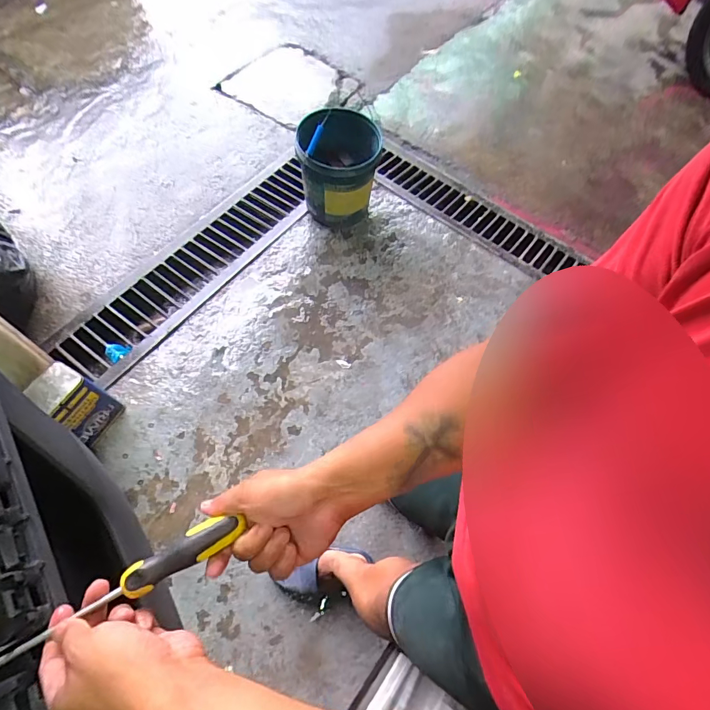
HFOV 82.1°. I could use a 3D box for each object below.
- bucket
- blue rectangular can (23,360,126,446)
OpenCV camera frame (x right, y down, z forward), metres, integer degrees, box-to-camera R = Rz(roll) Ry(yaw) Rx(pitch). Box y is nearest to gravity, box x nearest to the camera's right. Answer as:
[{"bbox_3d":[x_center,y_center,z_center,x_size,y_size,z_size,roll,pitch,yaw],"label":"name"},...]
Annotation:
[{"bbox_3d":[-0.065,-0.717,1.591,0.287,0.375,0.301,1,64,-2],"label":"bucket"},{"bbox_3d":[-0.804,0.142,1.188,0.115,0.245,0.140,24,66,9],"label":"blue rectangular can"}]

